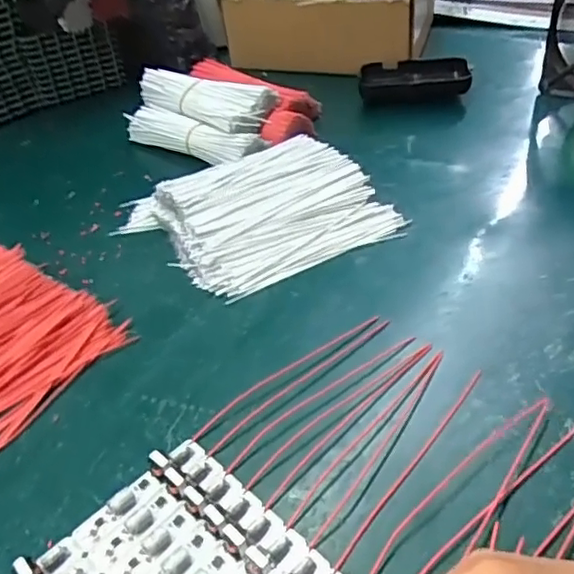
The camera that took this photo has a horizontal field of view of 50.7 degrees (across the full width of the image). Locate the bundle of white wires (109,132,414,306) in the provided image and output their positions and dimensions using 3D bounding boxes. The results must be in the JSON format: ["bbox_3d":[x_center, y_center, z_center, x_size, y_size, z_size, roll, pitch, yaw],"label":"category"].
[{"bbox_3d":[-0.021,-0.065,0.479,0.166,0.031,0.153,-25,43,-21],"label":"bundle of white wires"}]

